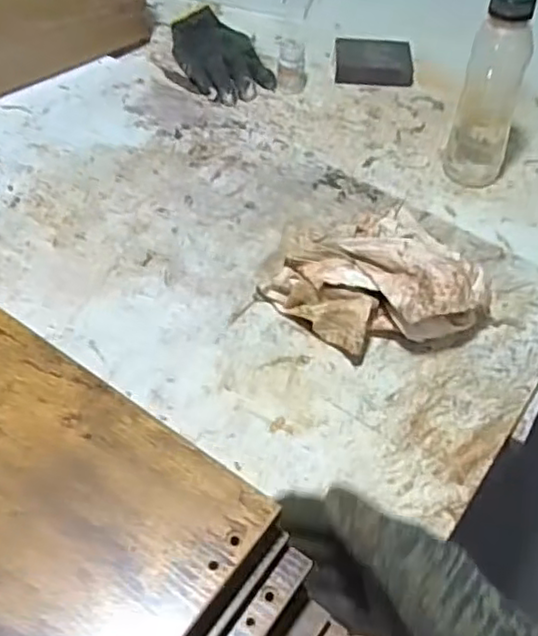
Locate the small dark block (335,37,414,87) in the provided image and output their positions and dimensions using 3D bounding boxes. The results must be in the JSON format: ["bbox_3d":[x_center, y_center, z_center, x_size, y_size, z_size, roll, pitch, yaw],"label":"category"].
[{"bbox_3d":[0.134,-0.326,0.856,0.096,0.029,0.073,5,51,0],"label":"small dark block"}]

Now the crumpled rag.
[{"bbox_3d":[0.092,-0.033,0.577,0.169,0.068,0.142,-20,55,-20],"label":"crumpled rag"}]

